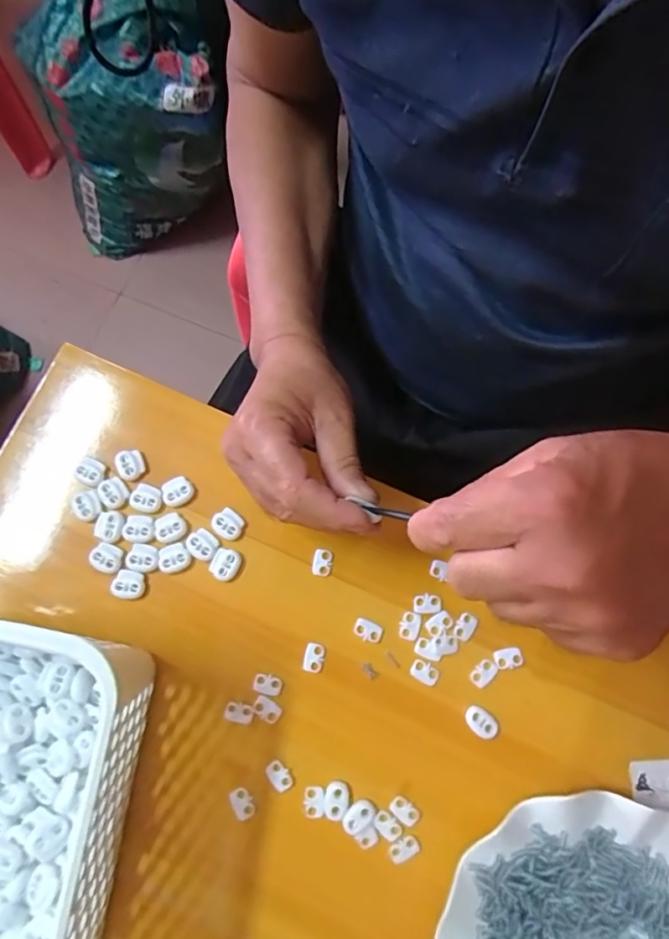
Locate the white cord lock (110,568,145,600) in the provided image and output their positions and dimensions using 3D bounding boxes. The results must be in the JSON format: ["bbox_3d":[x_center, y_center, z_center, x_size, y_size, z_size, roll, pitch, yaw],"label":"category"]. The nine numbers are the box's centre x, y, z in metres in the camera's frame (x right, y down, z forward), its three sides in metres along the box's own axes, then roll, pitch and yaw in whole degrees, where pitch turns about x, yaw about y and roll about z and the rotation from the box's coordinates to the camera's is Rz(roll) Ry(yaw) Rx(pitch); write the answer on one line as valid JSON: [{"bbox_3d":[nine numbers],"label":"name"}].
[{"bbox_3d":[-0.141,0.079,0.363,0.021,0.004,0.019,15,79,3],"label":"white cord lock"}]

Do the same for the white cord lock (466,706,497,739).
[{"bbox_3d":[0.096,0.166,0.346,0.022,0.004,0.015,38,81,8],"label":"white cord lock"}]

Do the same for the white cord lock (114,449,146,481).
[{"bbox_3d":[-0.148,-0.004,0.381,0.020,0.007,0.020,-33,80,-6],"label":"white cord lock"}]

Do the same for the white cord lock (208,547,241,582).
[{"bbox_3d":[-0.076,0.066,0.368,0.019,0.006,0.022,28,80,6],"label":"white cord lock"}]

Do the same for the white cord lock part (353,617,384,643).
[{"bbox_3d":[0.023,0.110,0.359,0.020,0.004,0.014,22,79,5],"label":"white cord lock part"}]

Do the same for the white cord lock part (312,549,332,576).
[{"bbox_3d":[-0.009,0.065,0.369,0.014,0.004,0.018,8,79,2],"label":"white cord lock part"}]

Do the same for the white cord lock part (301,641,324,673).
[{"bbox_3d":[-0.014,0.127,0.356,0.013,0.004,0.019,12,79,3],"label":"white cord lock part"}]

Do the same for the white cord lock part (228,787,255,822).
[{"bbox_3d":[-0.059,0.215,0.338,0.013,0.004,0.019,-31,80,-6],"label":"white cord lock part"}]

